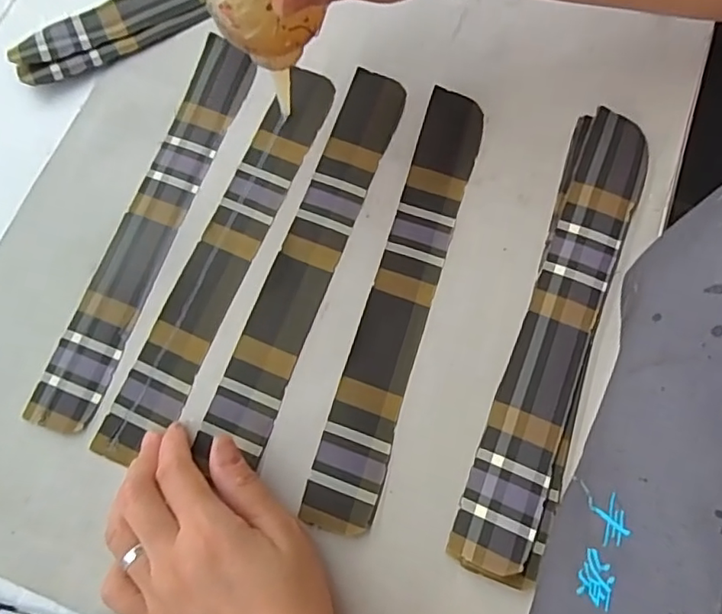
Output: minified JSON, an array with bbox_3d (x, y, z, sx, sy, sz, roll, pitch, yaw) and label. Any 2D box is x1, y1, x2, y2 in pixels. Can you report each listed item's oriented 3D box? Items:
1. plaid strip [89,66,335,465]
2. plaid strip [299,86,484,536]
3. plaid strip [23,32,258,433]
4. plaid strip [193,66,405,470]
[{"bbox_3d":[-0.080,-0.034,0.330,0.036,0.006,0.256,22,75,7],"label":"plaid strip"},{"bbox_3d":[0.023,-0.008,0.315,0.036,0.009,0.258,16,74,6],"label":"plaid strip"},{"bbox_3d":[-0.126,-0.053,0.336,0.035,0.006,0.258,18,75,6],"label":"plaid strip"},{"bbox_3d":[-0.029,-0.034,0.328,0.035,0.004,0.245,20,75,7],"label":"plaid strip"}]

